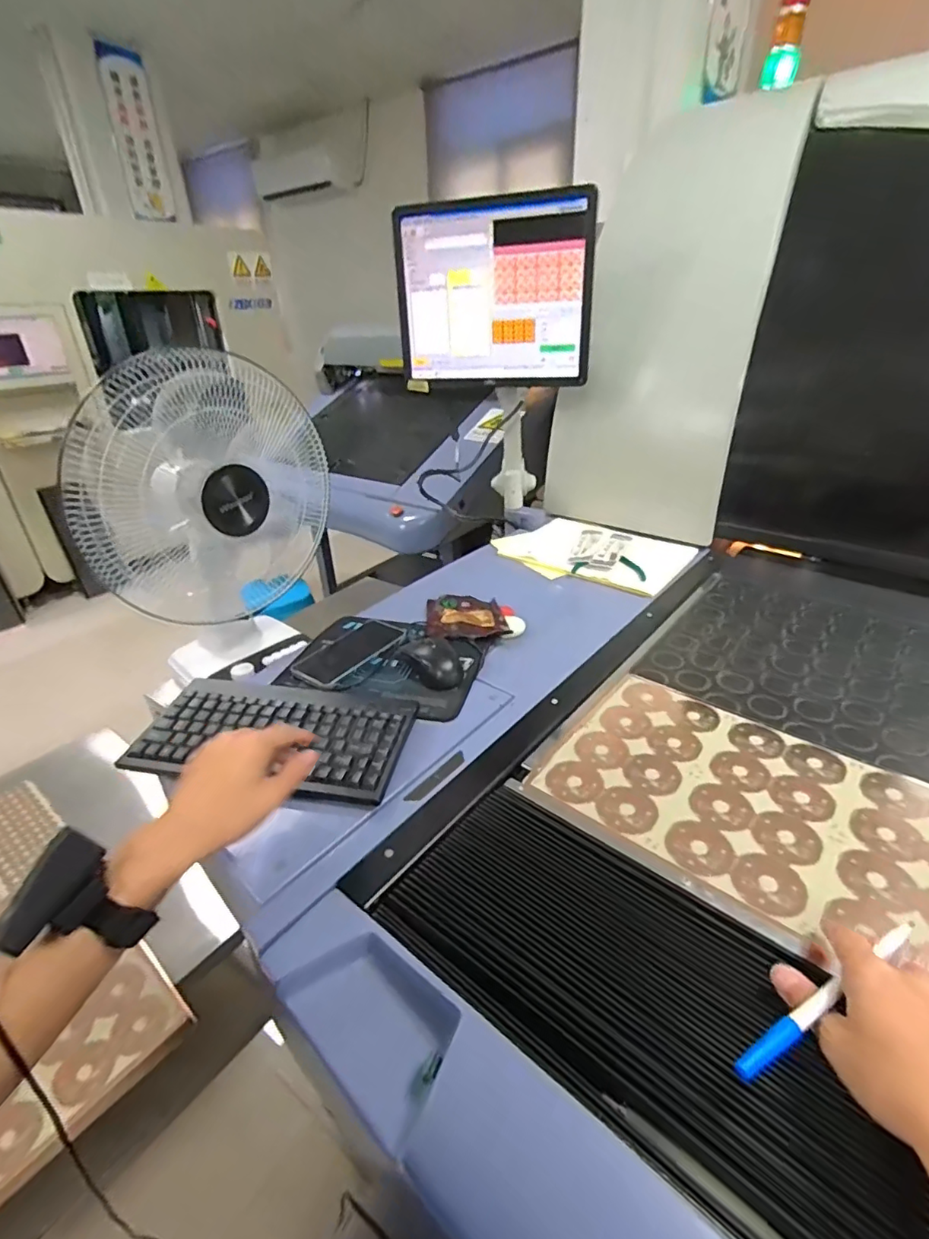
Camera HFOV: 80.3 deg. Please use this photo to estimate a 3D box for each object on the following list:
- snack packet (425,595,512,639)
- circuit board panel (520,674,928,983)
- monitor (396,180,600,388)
[{"bbox_3d":[0.001,-0.011,0.868,0.122,0.019,0.154,-5,31,-5],"label":"snack packet"},{"bbox_3d":[0.334,0.197,0.496,0.506,0.008,0.246,20,37,33],"label":"circuit board panel"},{"bbox_3d":[0.051,-0.605,1.033,0.371,0.302,0.040,9,34,17],"label":"monitor"}]

